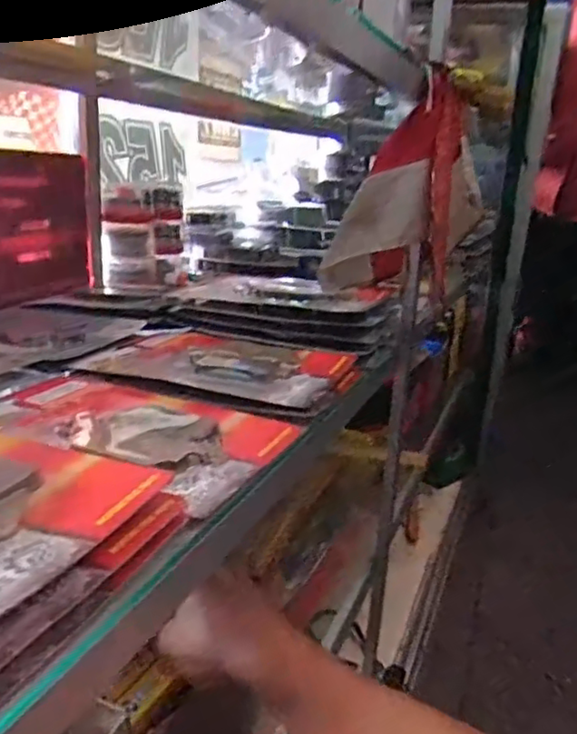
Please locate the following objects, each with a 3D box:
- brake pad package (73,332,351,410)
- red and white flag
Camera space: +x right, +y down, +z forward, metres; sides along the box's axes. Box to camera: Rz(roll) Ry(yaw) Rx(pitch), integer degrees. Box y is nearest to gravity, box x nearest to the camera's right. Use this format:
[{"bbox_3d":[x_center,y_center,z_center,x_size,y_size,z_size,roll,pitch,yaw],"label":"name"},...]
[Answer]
[{"bbox_3d":[-0.049,-0.005,0.435,0.165,0.013,0.111,11,18,15],"label":"brake pad package"},{"bbox_3d":[0.097,-0.143,0.535,0.115,0.162,0.064,5,17,-4],"label":"red and white flag"}]

